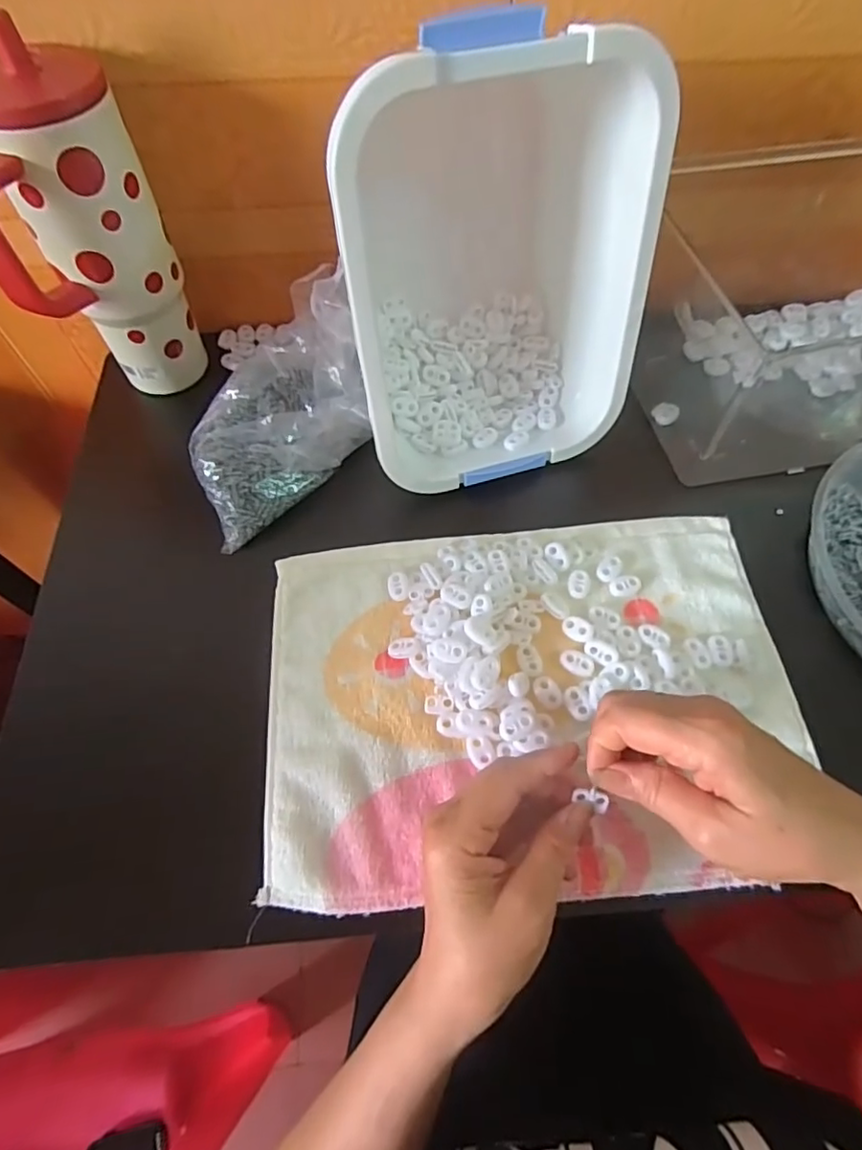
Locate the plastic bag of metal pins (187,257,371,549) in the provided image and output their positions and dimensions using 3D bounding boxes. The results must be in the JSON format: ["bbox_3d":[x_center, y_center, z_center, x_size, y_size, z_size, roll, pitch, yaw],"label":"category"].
[{"bbox_3d":[-0.121,-0.124,0.414,0.140,0.110,0.114,-31,66,-15],"label":"plastic bag of metal pins"}]

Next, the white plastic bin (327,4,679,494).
[{"bbox_3d":[0.029,-0.212,0.401,0.195,0.257,0.145,-17,49,-8],"label":"white plastic bin"}]

